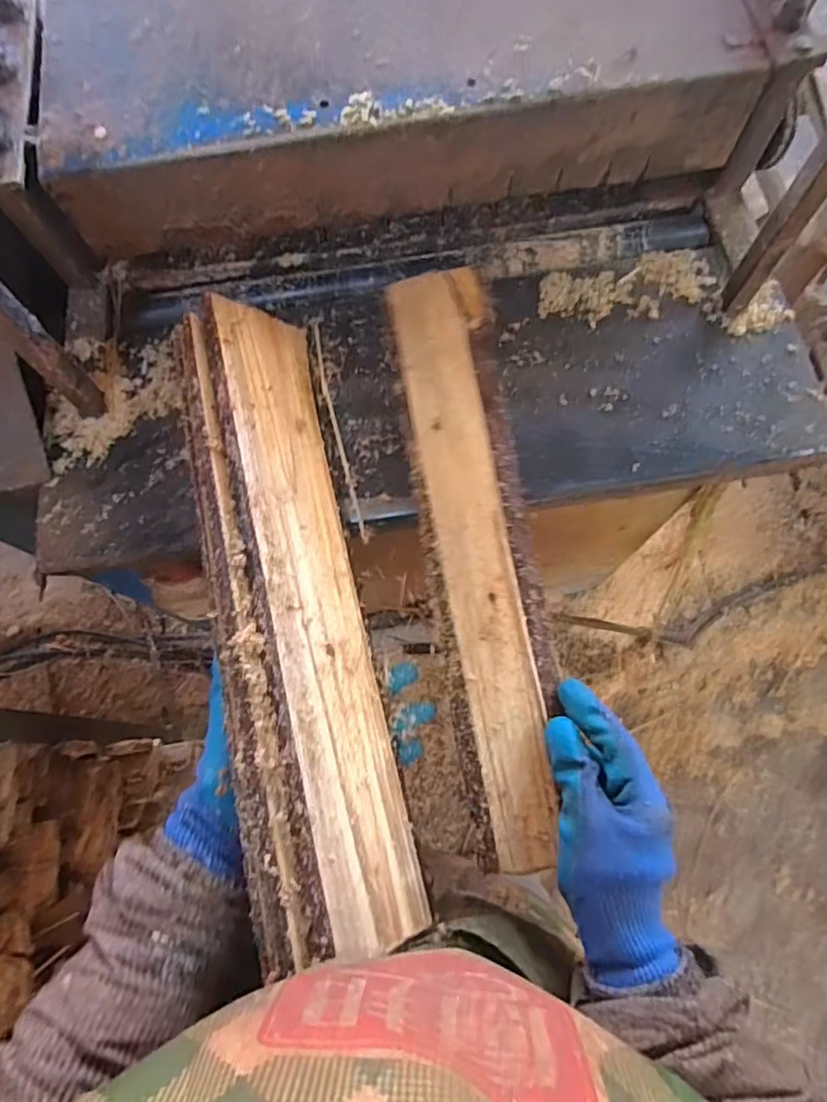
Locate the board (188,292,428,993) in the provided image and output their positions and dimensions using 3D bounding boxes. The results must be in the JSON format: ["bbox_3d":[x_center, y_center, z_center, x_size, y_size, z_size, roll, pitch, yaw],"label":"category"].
[{"bbox_3d":[-0.090,0.023,0.424,0.107,0.040,0.470,4,64,-39],"label":"board"}]

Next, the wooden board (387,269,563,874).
[{"bbox_3d":[0.048,-0.018,0.451,0.078,0.016,0.469,-6,72,-2],"label":"wooden board"}]

